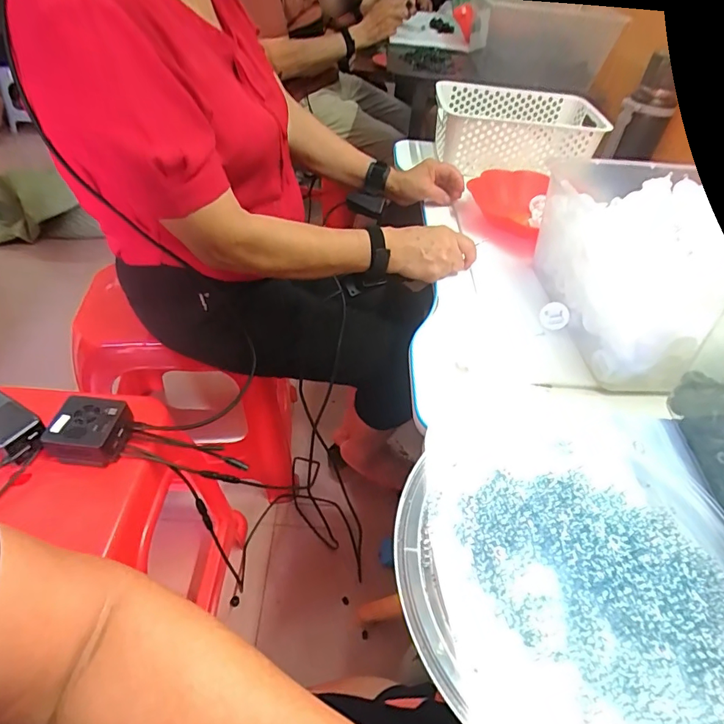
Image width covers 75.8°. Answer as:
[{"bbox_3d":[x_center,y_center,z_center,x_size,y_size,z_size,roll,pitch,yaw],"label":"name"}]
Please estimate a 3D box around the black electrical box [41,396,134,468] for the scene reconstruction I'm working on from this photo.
[{"bbox_3d":[-0.349,0.086,0.597,0.088,0.053,0.075,1,45,-5],"label":"black electrical box"}]

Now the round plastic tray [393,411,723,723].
[{"bbox_3d":[0.145,0.130,0.305,0.241,0.024,0.228,3,45,-3],"label":"round plastic tray"}]

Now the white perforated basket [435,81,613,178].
[{"bbox_3d":[0.289,-0.439,0.877,0.297,0.095,0.177,0,45,-6],"label":"white perforated basket"}]

